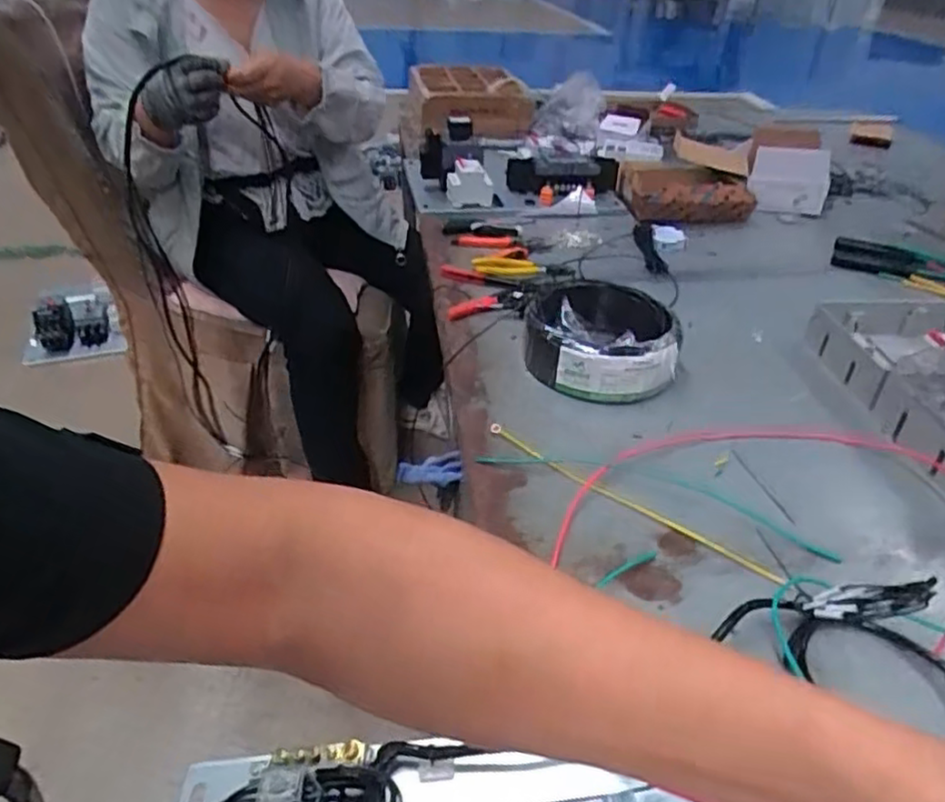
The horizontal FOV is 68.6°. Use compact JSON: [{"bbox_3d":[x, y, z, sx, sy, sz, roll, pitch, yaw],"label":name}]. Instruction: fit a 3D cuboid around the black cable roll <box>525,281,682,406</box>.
[{"bbox_3d":[0.167,-0.082,0.898,0.182,0.073,0.195,1,36,-1],"label":"black cable roll"}]

